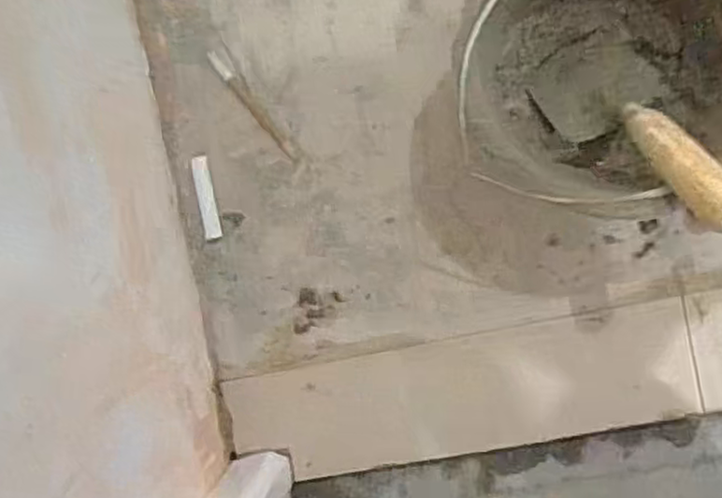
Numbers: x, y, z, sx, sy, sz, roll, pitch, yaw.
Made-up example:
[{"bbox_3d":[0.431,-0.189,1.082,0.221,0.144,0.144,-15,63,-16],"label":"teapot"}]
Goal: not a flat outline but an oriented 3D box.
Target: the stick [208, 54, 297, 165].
[{"bbox_3d":[-0.113,-0.150,0.725,0.013,0.006,0.142,-39,89,9],"label":"stick"}]

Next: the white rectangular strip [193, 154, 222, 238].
[{"bbox_3d":[-0.165,-0.054,0.734,0.018,0.006,0.088,-10,93,7],"label":"white rectangular strip"}]

